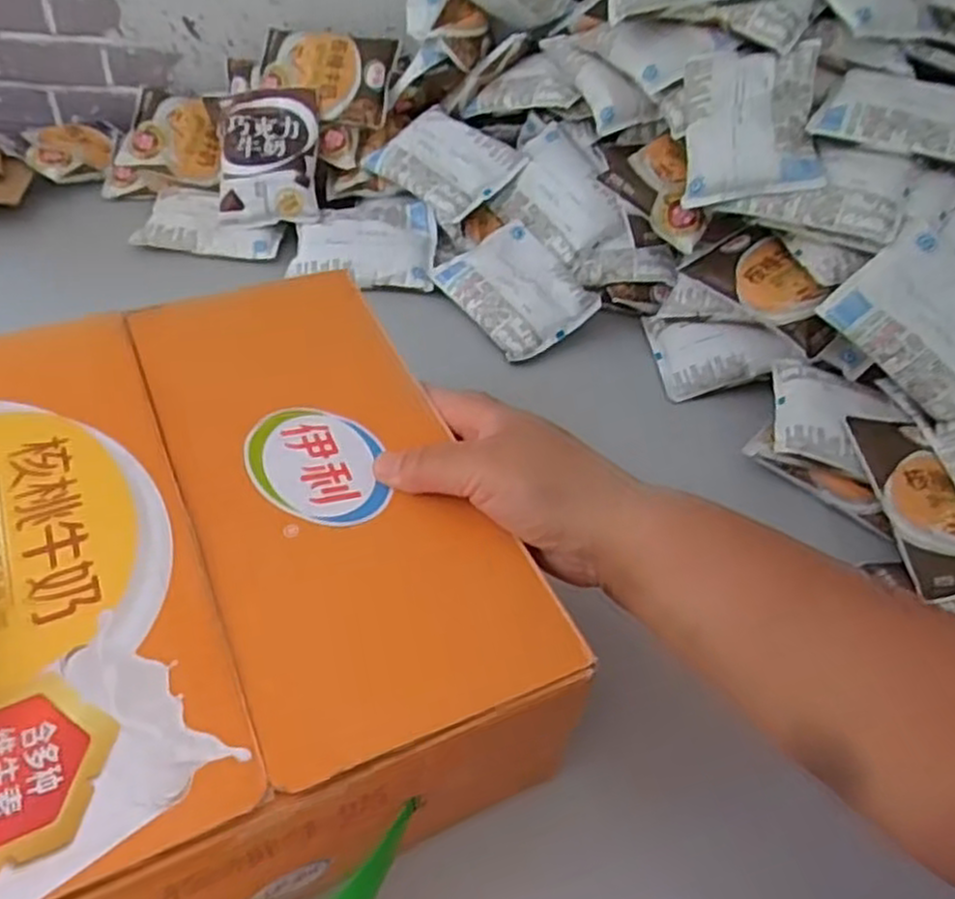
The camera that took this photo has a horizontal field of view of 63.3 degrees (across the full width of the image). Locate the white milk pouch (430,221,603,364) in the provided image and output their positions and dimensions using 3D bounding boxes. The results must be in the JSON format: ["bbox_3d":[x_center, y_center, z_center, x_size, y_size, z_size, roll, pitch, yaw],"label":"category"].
[{"bbox_3d":[0.032,-0.137,0.642,0.092,0.017,0.122,-34,63,-10],"label":"white milk pouch"}]

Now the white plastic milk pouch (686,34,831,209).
[{"bbox_3d":[0.203,-0.245,0.575,0.092,0.021,0.117,-1,75,17],"label":"white plastic milk pouch"}]

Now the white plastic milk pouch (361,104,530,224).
[{"bbox_3d":[-0.030,-0.260,0.695,0.115,0.016,0.093,41,74,17],"label":"white plastic milk pouch"}]

